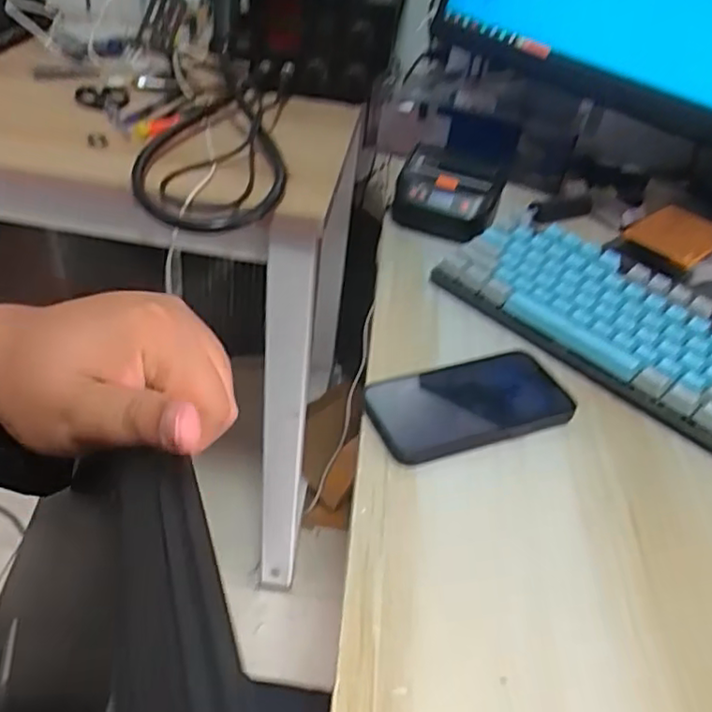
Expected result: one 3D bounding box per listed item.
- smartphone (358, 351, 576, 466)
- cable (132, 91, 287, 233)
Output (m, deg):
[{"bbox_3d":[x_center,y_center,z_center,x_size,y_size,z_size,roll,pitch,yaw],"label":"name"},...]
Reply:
[{"bbox_3d":[0.082,0.032,0.463,0.146,0.014,0.073,-9,43,-20],"label":"smartphone"},{"bbox_3d":[-0.164,-0.235,0.726,0.157,0.046,0.292,-1,41,-12],"label":"cable"}]

